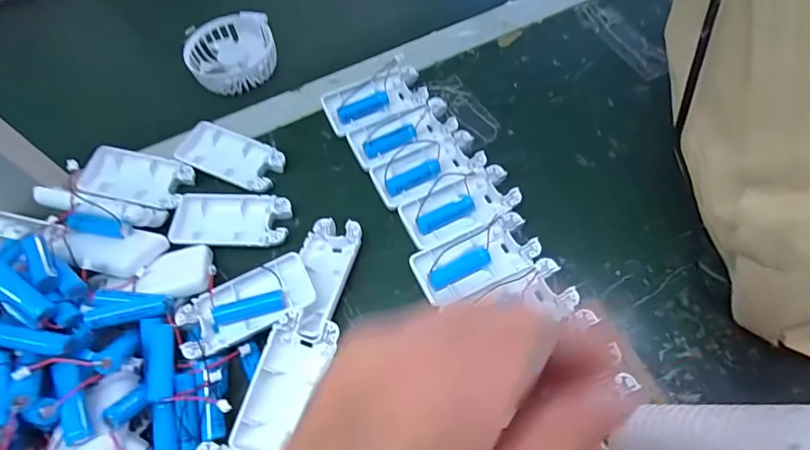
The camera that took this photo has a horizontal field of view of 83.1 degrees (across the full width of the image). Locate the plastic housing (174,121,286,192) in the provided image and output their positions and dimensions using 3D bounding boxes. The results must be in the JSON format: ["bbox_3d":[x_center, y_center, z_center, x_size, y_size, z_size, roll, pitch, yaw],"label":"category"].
[{"bbox_3d":[-0.156,-0.062,0.410,0.098,0.011,0.049,20,65,15],"label":"plastic housing"}]

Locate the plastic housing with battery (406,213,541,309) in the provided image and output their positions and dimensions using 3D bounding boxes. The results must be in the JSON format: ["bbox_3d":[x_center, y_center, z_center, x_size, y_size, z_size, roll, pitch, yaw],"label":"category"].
[{"bbox_3d":[0.054,0.026,0.350,0.093,0.013,0.044,-26,62,-9],"label":"plastic housing with battery"}]

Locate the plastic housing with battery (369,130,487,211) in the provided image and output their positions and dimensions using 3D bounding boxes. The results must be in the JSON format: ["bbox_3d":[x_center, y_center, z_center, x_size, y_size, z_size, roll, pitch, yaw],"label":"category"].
[{"bbox_3d":[0.020,-0.049,0.389,0.094,0.013,0.044,-27,62,-10],"label":"plastic housing with battery"}]

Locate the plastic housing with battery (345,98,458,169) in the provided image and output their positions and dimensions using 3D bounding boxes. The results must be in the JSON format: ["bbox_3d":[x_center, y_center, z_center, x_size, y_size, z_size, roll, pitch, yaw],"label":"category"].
[{"bbox_3d":[-0.001,-0.081,0.408,0.093,0.014,0.043,-27,62,-10],"label":"plastic housing with battery"}]

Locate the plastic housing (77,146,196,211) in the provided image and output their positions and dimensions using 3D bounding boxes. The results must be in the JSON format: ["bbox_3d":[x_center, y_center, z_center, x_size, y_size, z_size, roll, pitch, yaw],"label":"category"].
[{"bbox_3d":[-0.232,-0.042,0.399,0.092,0.012,0.048,8,62,9],"label":"plastic housing"}]

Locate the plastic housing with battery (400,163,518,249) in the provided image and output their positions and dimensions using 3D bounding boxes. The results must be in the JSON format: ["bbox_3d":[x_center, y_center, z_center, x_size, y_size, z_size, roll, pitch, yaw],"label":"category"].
[{"bbox_3d":[0.043,-0.017,0.372,0.093,0.014,0.051,-28,62,-10],"label":"plastic housing with battery"}]

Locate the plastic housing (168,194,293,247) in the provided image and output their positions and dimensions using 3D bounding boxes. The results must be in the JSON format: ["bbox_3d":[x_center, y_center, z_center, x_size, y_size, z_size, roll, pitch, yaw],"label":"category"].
[{"bbox_3d":[-0.142,-0.005,0.381,0.094,0.013,0.052,0,61,5],"label":"plastic housing"}]

